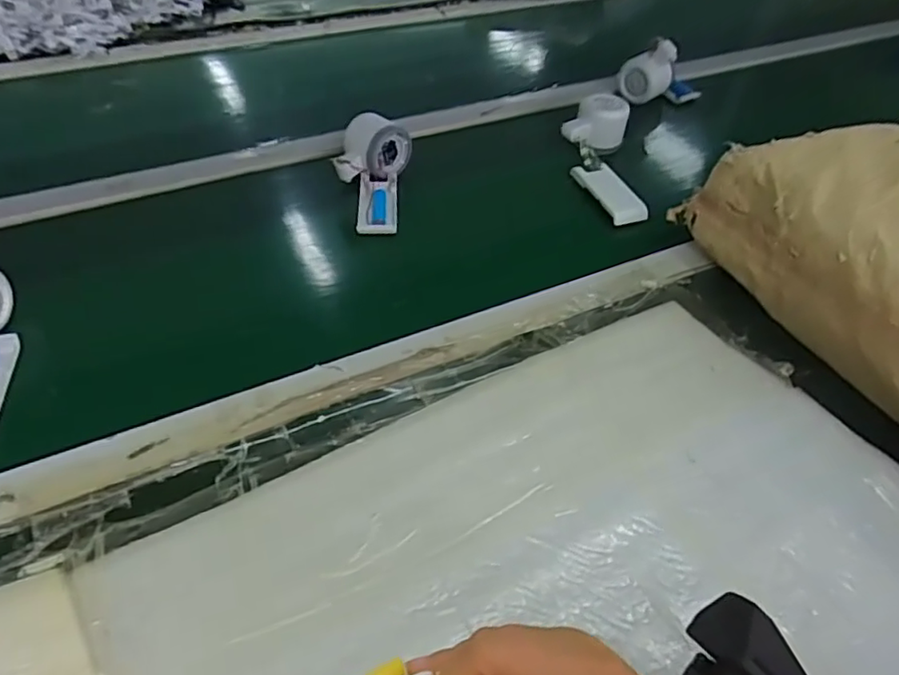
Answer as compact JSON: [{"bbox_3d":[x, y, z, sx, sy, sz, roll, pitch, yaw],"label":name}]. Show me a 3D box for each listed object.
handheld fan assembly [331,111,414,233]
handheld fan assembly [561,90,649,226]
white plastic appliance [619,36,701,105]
[{"bbox_3d":[-0.077,-0.167,0.631,0.080,0.039,0.145,-4,67,-7],"label":"handheld fan assembly"},{"bbox_3d":[0.171,-0.202,0.656,0.067,0.050,0.188,2,47,-1],"label":"handheld fan assembly"},{"bbox_3d":[0.281,-0.349,0.785,0.101,0.065,0.052,-6,47,-9],"label":"white plastic appliance"}]

